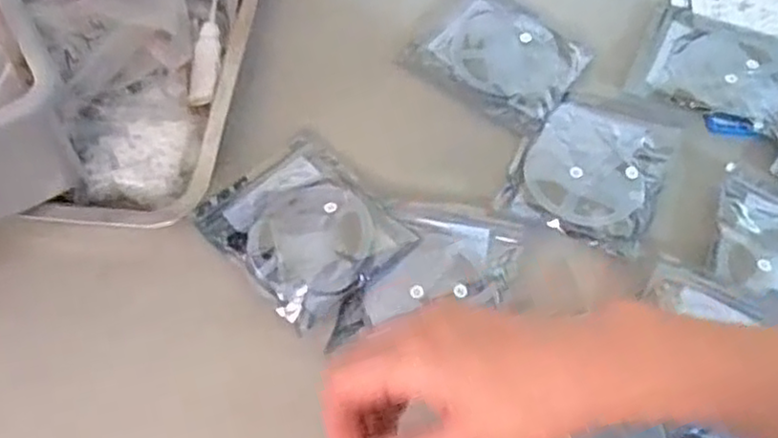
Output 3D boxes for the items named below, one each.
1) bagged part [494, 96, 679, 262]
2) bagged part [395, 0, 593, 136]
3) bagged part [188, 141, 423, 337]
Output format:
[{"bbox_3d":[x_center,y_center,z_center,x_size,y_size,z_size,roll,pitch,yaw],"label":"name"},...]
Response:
[{"bbox_3d":[0.170,-0.046,0.583,0.115,0.007,0.138,22,62,10],"label":"bagged part"},{"bbox_3d":[0.103,-0.157,0.650,0.149,0.011,0.119,38,66,18],"label":"bagged part"},{"bbox_3d":[-0.070,0.005,0.557,0.118,0.020,0.143,-37,68,-20],"label":"bagged part"}]

